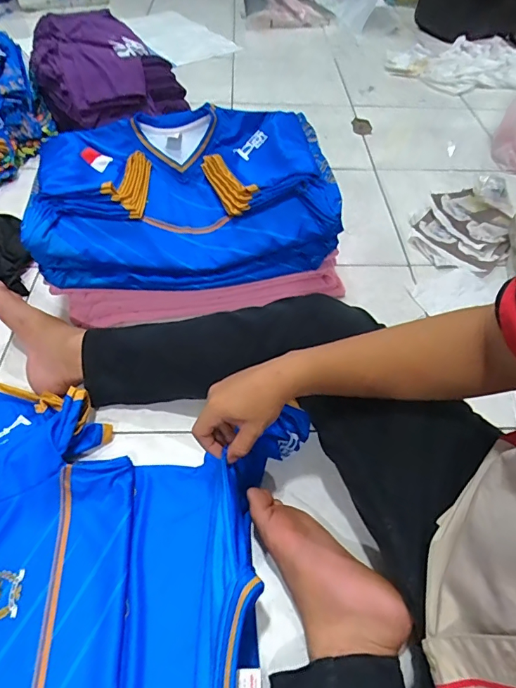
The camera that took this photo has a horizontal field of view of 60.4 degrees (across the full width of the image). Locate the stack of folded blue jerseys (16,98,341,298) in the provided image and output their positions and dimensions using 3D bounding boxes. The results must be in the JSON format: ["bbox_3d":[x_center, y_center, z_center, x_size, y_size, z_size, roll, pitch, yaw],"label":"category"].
[{"bbox_3d":[-0.130,-0.272,0.825,0.498,0.152,0.331,-8,52,-7],"label":"stack of folded blue jerseys"}]

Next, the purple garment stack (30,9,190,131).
[{"bbox_3d":[-0.477,-0.839,1.350,0.384,0.165,0.525,-22,55,-17],"label":"purple garment stack"}]

